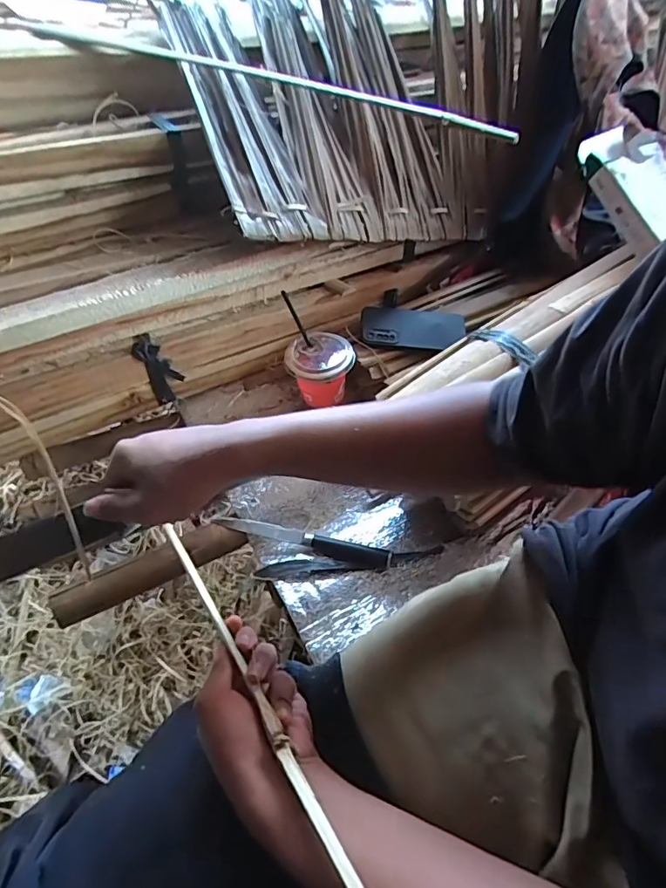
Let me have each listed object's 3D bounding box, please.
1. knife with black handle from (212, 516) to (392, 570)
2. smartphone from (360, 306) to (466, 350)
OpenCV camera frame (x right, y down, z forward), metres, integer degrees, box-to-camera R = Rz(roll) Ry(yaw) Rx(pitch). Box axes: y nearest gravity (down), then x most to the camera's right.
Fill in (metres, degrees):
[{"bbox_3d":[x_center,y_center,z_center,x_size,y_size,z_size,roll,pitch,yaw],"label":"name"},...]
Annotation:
[{"bbox_3d":[-0.037,0.116,0.625,0.221,0.021,0.026,15,51,8],"label":"knife with black handle"},{"bbox_3d":[0.123,-0.178,0.769,0.162,0.015,0.073,4,71,-6],"label":"smartphone"}]

